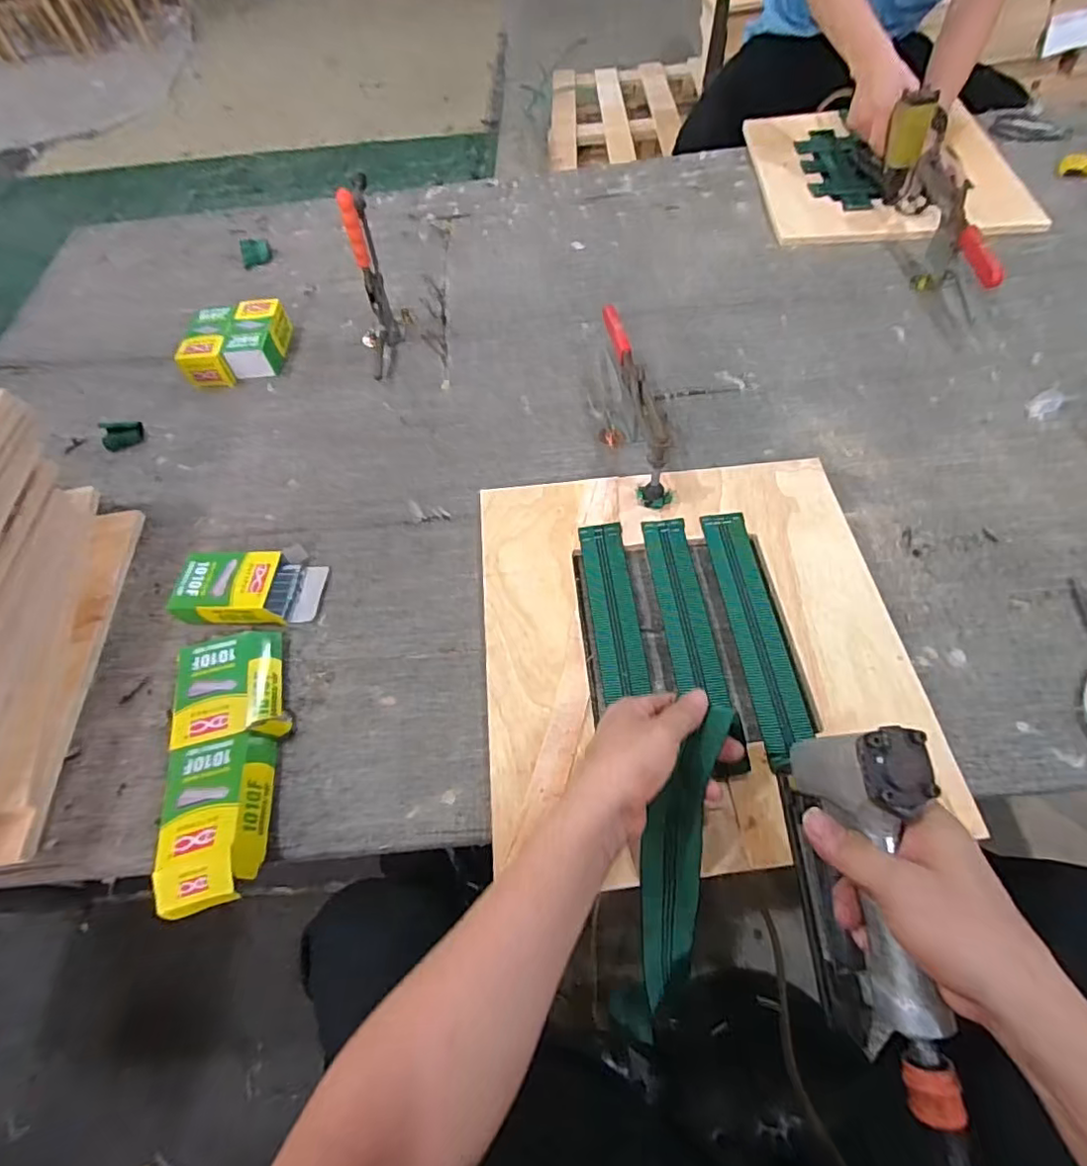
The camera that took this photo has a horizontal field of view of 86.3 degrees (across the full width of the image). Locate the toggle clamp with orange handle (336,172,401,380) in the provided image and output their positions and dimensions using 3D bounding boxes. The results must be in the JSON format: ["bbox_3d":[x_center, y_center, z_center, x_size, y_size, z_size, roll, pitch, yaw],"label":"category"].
[{"bbox_3d":[-0.251,-0.438,0.821,0.066,0.207,0.179,-17,59,-6],"label":"toggle clamp with orange handle"}]

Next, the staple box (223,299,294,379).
[{"bbox_3d":[-0.432,-0.372,0.882,0.067,0.051,0.133,-3,58,2],"label":"staple box"}]

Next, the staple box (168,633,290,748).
[{"bbox_3d":[-0.318,0.106,0.592,0.101,0.028,0.123,-14,59,-5],"label":"staple box"}]

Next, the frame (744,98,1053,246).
[{"bbox_3d":[0.587,-0.735,1.022,0.397,0.020,0.431,-1,61,8],"label":"frame"}]

